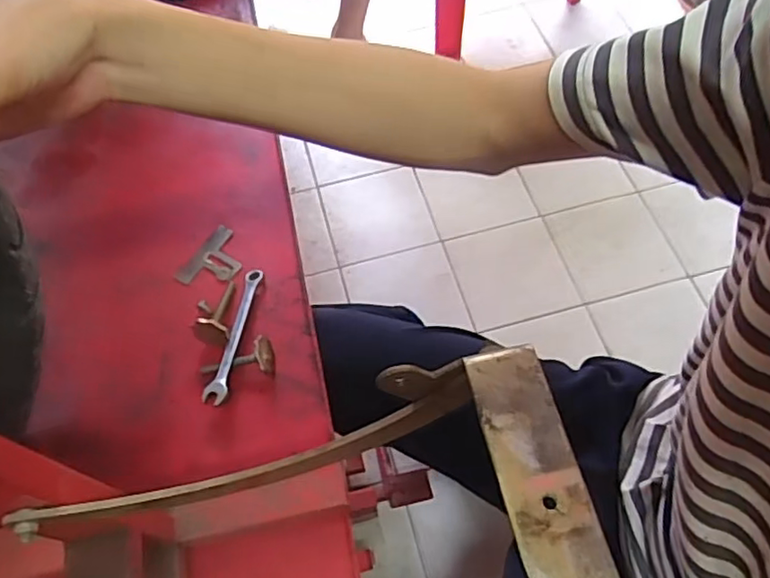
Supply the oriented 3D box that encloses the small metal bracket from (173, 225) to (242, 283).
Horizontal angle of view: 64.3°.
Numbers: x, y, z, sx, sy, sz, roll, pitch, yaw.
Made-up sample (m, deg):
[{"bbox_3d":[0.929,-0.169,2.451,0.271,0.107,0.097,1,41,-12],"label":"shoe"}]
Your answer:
[{"bbox_3d":[-0.161,-0.028,0.590,0.049,0.005,0.070,24,65,16],"label":"small metal bracket"}]

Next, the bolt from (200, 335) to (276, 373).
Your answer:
[{"bbox_3d":[-0.127,0.062,0.526,0.064,0.025,0.024,-14,59,14],"label":"bolt"}]

